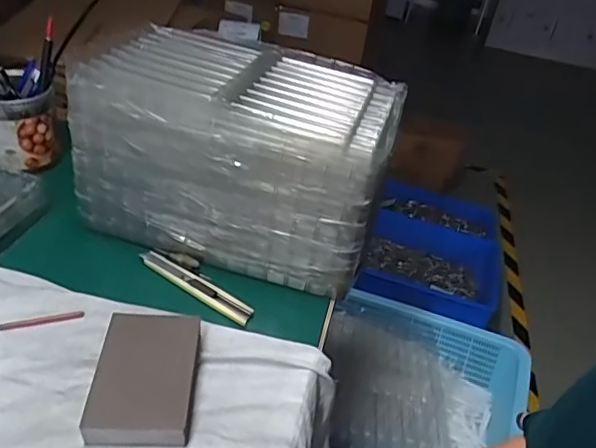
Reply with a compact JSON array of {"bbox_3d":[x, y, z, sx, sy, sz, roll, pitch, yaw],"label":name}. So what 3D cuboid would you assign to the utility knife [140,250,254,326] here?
[{"bbox_3d":[-0.095,0.055,0.519,0.128,0.009,0.019,28,40,25],"label":"utility knife"}]

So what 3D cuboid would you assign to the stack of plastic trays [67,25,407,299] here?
[{"bbox_3d":[-0.053,-0.072,0.562,0.270,0.166,0.169,14,36,8],"label":"stack of plastic trays"}]

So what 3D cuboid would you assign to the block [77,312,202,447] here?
[{"bbox_3d":[-0.111,0.112,0.412,0.069,0.029,0.098,4,36,-5],"label":"block"}]

